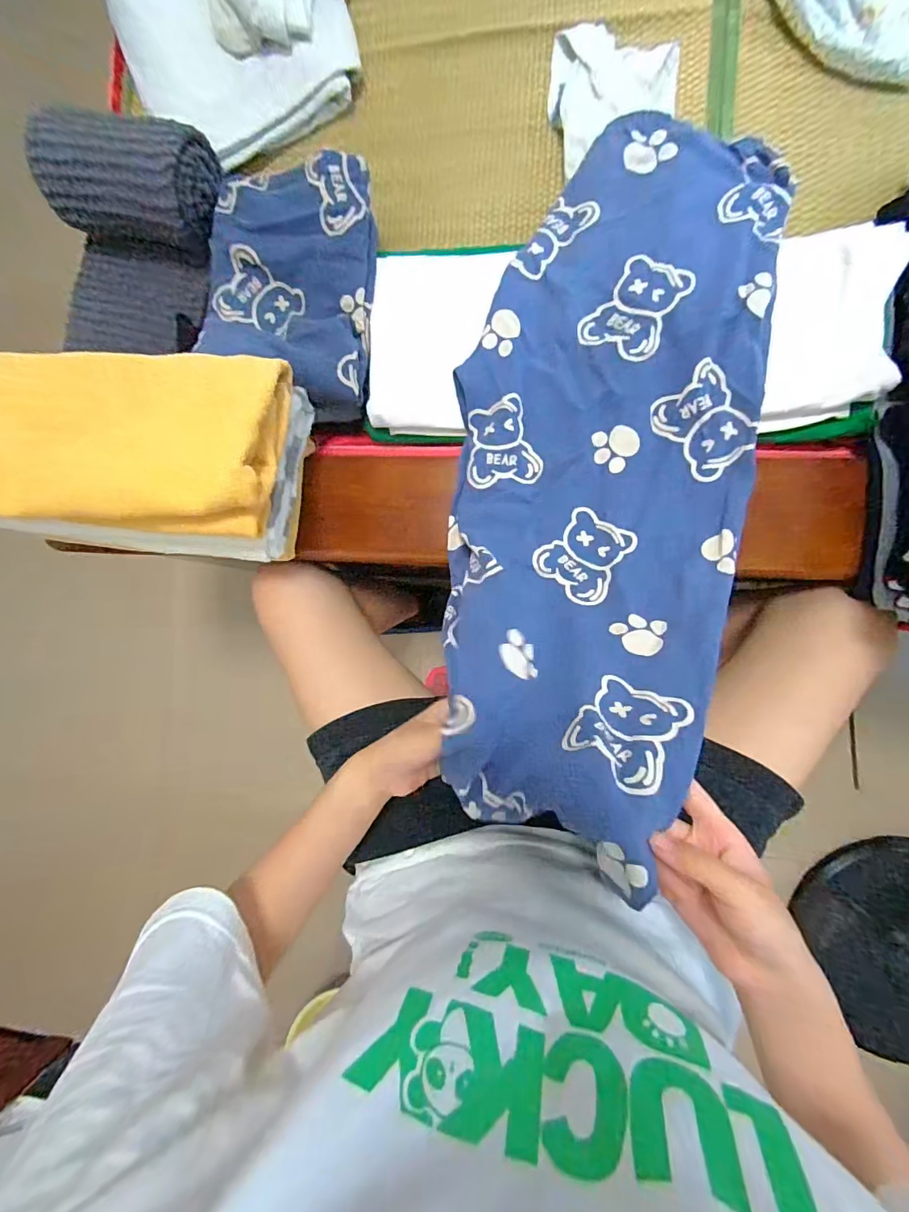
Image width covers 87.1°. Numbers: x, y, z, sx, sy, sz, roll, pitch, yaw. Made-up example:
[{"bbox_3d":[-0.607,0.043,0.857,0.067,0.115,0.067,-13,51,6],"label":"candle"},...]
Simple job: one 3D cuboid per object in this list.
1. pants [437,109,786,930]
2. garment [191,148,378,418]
[{"bbox_3d":[0.132,-0.131,0.435,0.263,0.110,0.641,10,78,9],"label":"pants"},{"bbox_3d":[-0.180,-0.336,0.516,0.178,0.058,0.237,5,90,9],"label":"garment"}]

